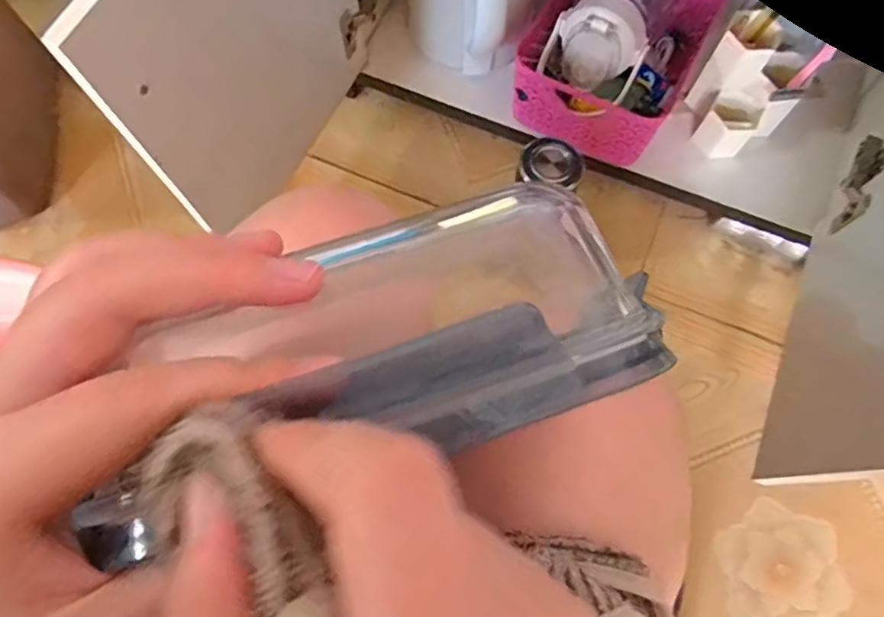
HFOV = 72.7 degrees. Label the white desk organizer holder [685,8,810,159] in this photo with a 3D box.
[{"bbox_3d":[0.333,-0.238,0.661,0.100,0.117,0.091,38,74,11],"label":"white desk organizer holder"}]

